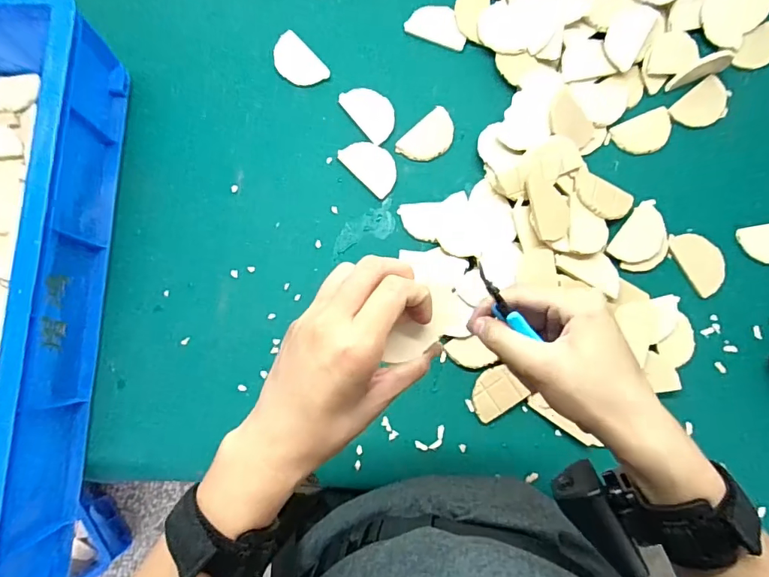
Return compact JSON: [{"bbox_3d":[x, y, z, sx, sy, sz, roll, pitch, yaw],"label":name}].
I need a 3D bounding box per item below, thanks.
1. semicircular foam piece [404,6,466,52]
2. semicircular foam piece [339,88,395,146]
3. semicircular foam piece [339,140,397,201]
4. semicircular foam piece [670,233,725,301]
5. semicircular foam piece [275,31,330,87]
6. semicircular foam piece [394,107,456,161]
[{"bbox_3d":[0.064,-0.307,0.543,0.071,0.007,0.041,24,83,5],"label":"semicircular foam piece"},{"bbox_3d":[-0.015,-0.200,0.528,0.042,0.004,0.071,-38,83,-4],"label":"semicircular foam piece"},{"bbox_3d":[-0.013,-0.138,0.522,0.044,0.004,0.071,-44,83,-5],"label":"semicircular foam piece"},{"bbox_3d":[0.342,-0.029,0.505,0.045,0.005,0.069,-26,82,-3],"label":"semicircular foam piece"},{"bbox_3d":[-0.100,-0.259,0.538,0.041,0.011,0.070,-41,83,-5],"label":"semicircular foam piece"},{"bbox_3d":[0.051,-0.169,0.523,0.044,0.004,0.069,44,85,7],"label":"semicircular foam piece"}]

